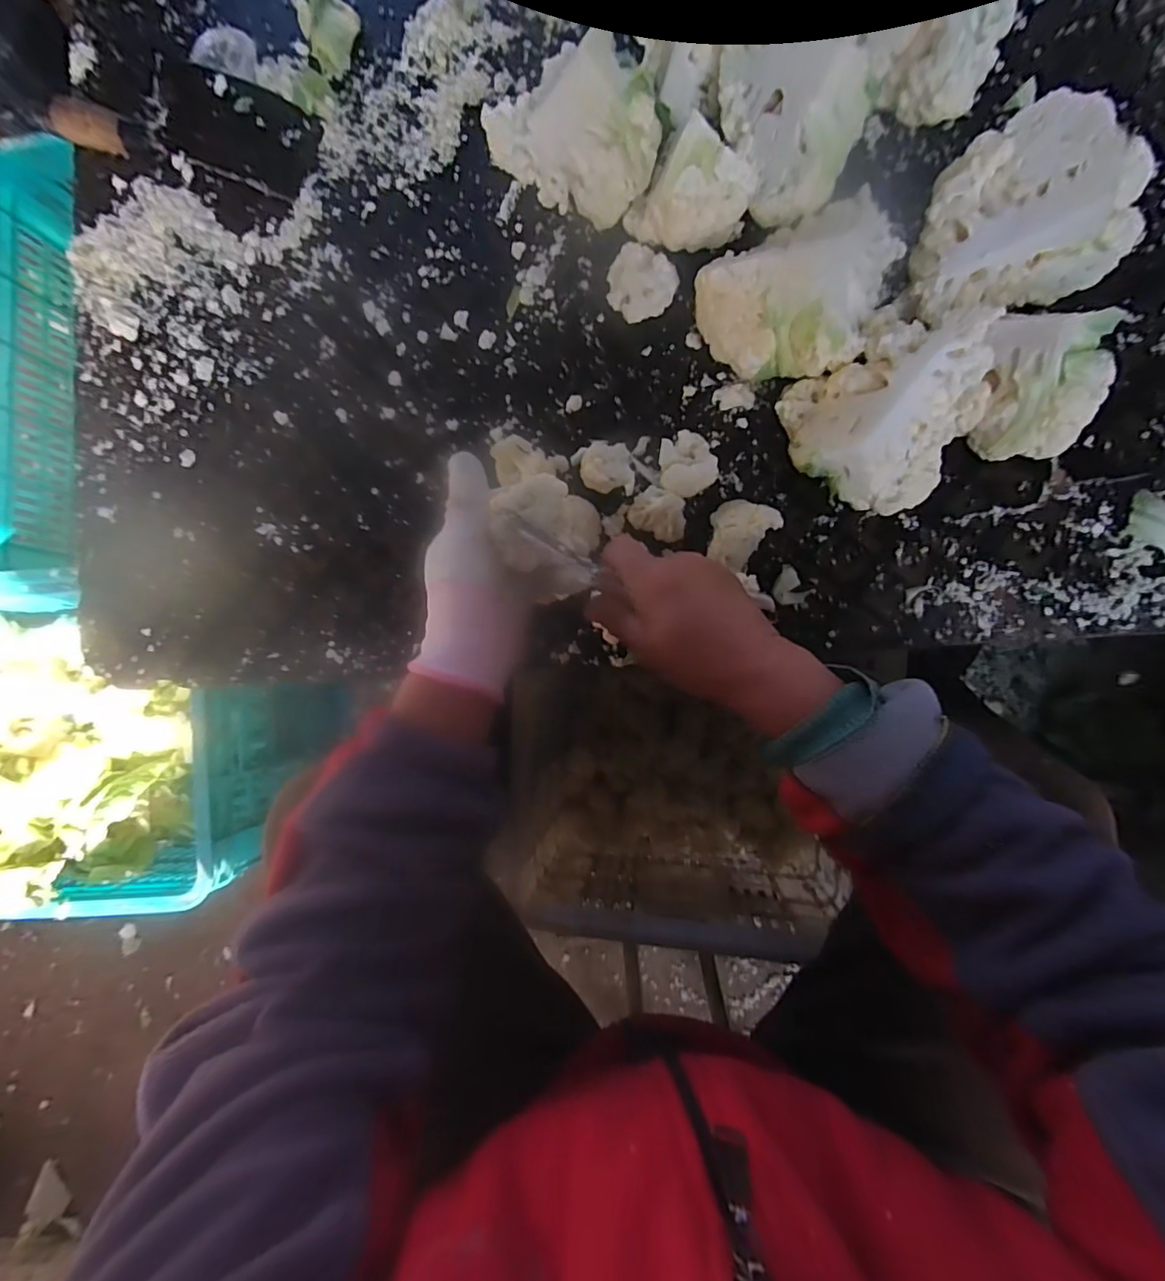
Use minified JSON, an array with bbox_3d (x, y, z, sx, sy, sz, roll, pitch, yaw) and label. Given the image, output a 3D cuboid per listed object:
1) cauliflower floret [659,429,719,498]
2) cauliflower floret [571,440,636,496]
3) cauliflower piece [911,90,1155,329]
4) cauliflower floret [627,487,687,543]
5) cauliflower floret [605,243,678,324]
[{"bbox_3d":[0.078,-0.130,0.400,0.040,0.036,0.049,-4,87,6],"label":"cauliflower floret"},{"bbox_3d":[0.015,-0.130,0.410,0.048,0.029,0.041,1,88,7],"label":"cauliflower floret"},{"bbox_3d":[0.284,-0.276,0.352,0.118,0.096,0.091,-11,86,6],"label":"cauliflower piece"},{"bbox_3d":[0.058,-0.095,0.406,0.043,0.028,0.030,30,91,7],"label":"cauliflower floret"},{"bbox_3d":[0.045,-0.262,0.402,0.051,0.043,0.037,1,88,7],"label":"cauliflower floret"}]

